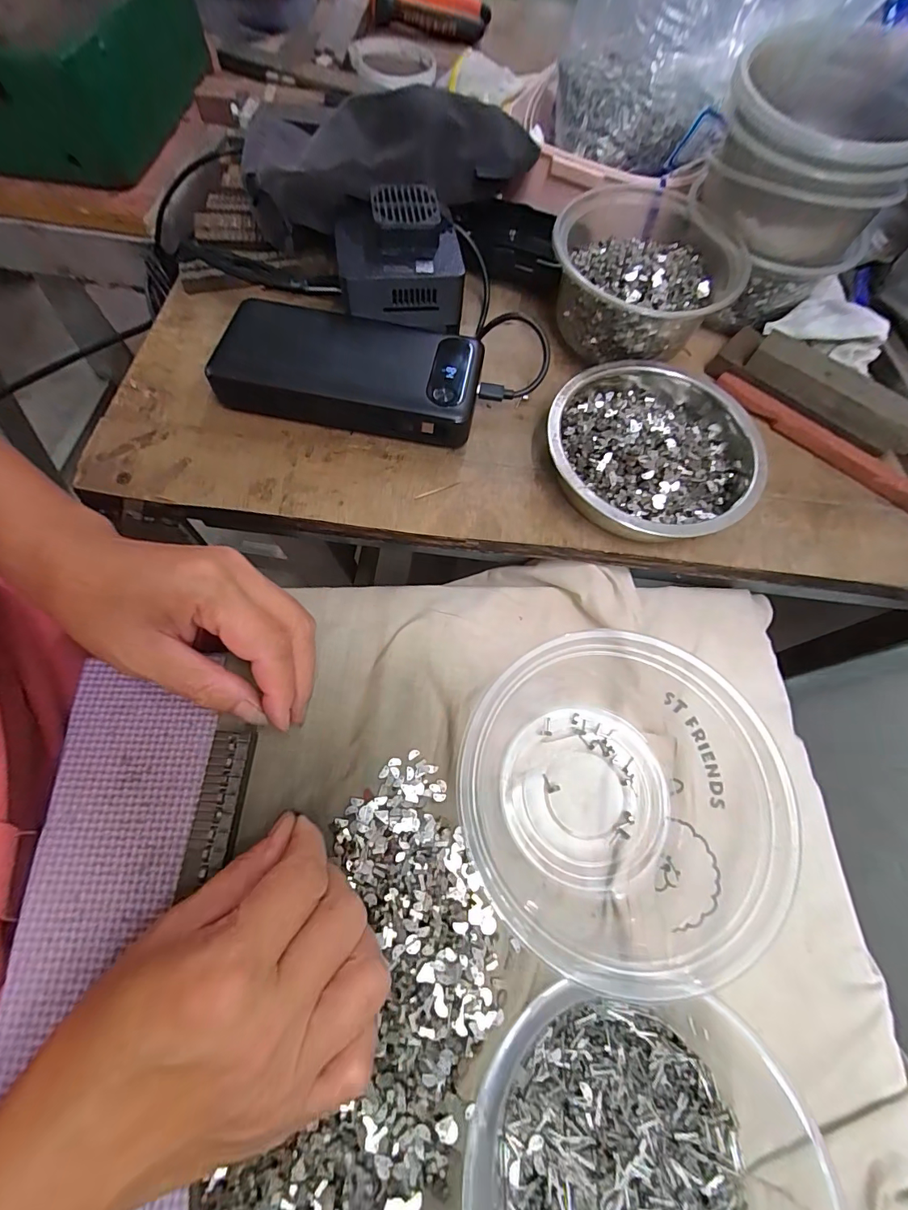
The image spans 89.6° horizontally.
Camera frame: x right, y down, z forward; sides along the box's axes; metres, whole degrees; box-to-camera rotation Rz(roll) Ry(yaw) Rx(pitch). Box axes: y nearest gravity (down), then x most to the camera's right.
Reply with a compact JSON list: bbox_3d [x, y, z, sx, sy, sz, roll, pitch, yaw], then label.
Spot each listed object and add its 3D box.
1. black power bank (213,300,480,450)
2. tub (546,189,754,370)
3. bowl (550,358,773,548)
[{"bbox_3d":[-0.063,-0.145,0.283,0.154,0.026,0.071,11,68,0],"label":"black power bank"},{"bbox_3d":[0.119,-0.208,0.294,0.113,0.051,0.105,1,68,-3],"label":"tub"},{"bbox_3d":[0.120,-0.096,0.267,0.117,0.030,0.131,40,71,12],"label":"bowl"}]

